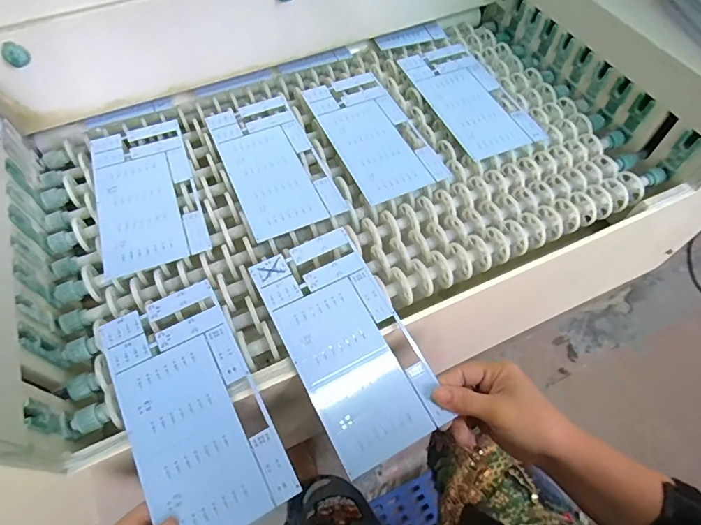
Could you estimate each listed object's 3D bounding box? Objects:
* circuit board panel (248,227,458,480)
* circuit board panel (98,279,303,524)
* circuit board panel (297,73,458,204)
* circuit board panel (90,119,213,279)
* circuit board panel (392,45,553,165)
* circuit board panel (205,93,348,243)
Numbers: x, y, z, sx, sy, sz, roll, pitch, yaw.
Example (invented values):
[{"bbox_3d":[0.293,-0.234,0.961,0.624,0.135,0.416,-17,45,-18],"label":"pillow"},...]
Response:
[{"bbox_3d":[-0.004,0.070,0.402,0.105,0.004,0.211,-23,66,-15],"label":"circuit board panel"},{"bbox_3d":[-0.136,0.119,0.369,0.104,0.005,0.211,-25,62,-16],"label":"circuit board panel"},{"bbox_3d":[0.026,-0.168,0.553,0.109,0.007,0.217,-22,62,-14],"label":"circuit board panel"},{"bbox_3d":[-0.237,-0.084,0.501,0.106,0.009,0.211,-18,61,-12],"label":"circuit board panel"},{"bbox_3d":[0.162,-0.229,0.595,0.115,0.011,0.218,-20,61,-13],"label":"circuit board panel"},{"bbox_3d":[-0.097,-0.127,0.524,0.106,0.004,0.220,-21,61,-13],"label":"circuit board panel"}]

